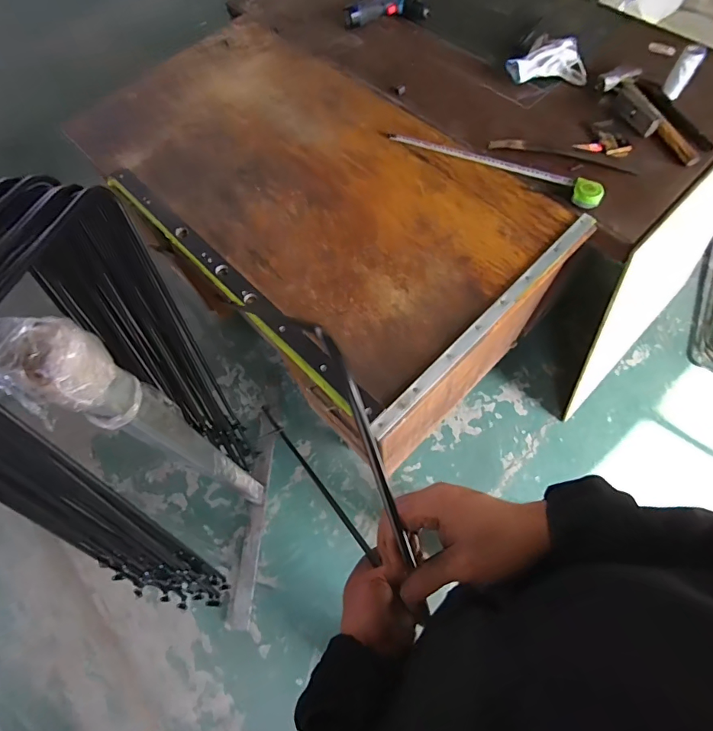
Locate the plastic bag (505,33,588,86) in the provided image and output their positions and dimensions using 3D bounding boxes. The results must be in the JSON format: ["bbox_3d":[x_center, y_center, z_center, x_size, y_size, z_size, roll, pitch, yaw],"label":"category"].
[{"bbox_3d":[0.471,-0.764,1.065,0.179,0.040,0.151,0,66,3],"label":"plastic bag"}]

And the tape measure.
[{"bbox_3d":[0.295,-0.461,0.951,0.501,0.043,0.061,29,71,15],"label":"tape measure"}]

